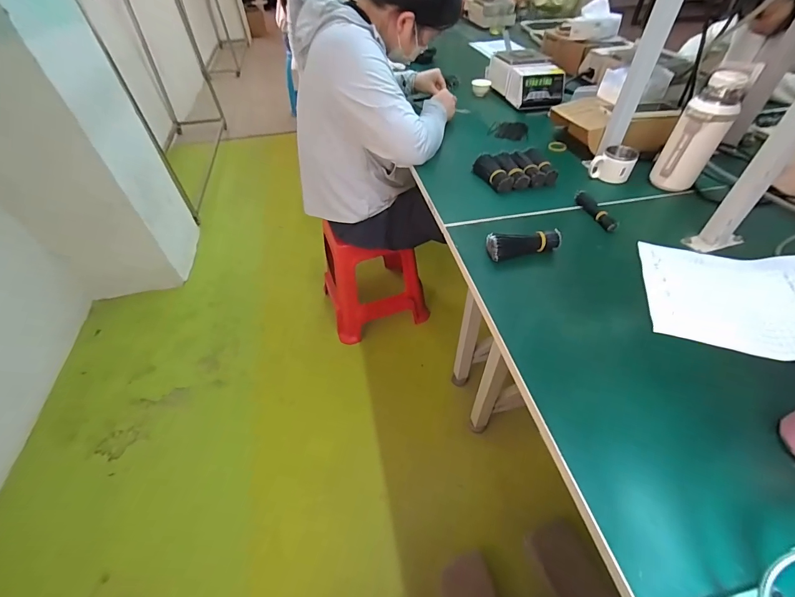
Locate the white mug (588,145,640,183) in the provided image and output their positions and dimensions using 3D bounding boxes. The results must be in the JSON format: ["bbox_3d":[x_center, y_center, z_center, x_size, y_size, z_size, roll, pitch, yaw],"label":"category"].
[{"bbox_3d":[0.476,-0.298,0.779,0.080,0.058,0.053,25,53,23],"label":"white mug"}]

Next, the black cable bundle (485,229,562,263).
[{"bbox_3d":[0.214,-0.091,0.603,0.122,0.041,0.030,-9,47,-6],"label":"black cable bundle"}]

